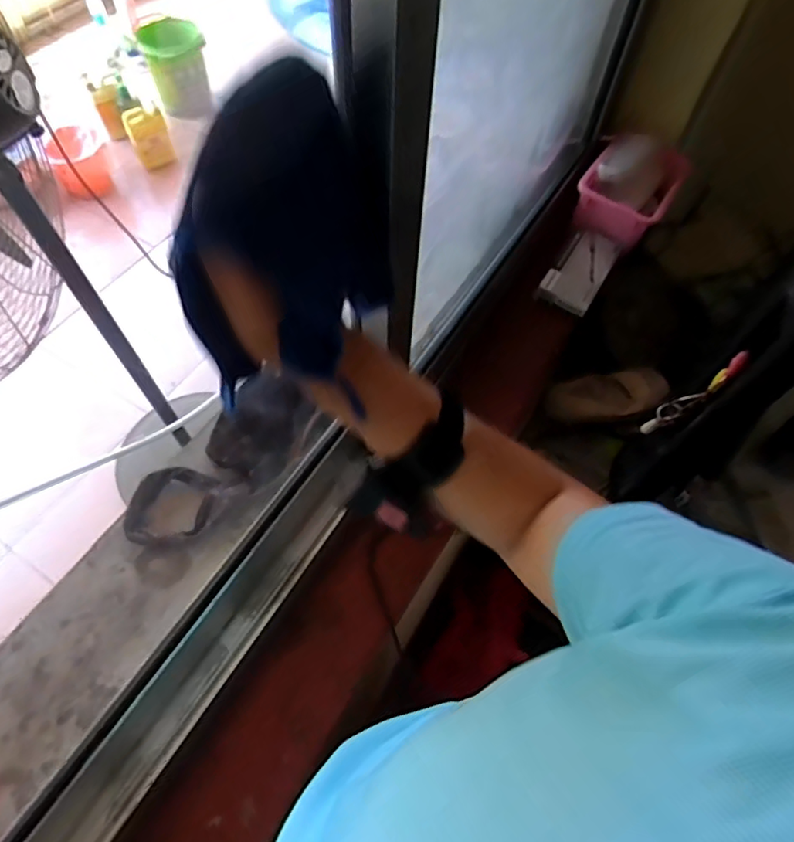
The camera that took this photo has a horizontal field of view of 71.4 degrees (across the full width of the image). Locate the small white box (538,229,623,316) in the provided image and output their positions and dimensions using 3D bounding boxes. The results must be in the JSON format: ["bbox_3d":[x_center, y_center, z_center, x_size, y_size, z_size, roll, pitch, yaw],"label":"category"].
[{"bbox_3d":[0.268,-0.219,0.807,0.074,0.016,0.141,31,64,14],"label":"small white box"}]

